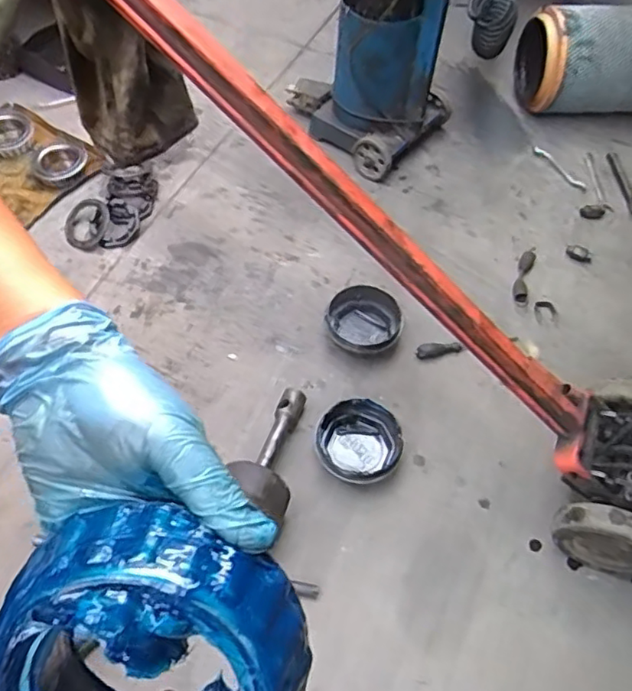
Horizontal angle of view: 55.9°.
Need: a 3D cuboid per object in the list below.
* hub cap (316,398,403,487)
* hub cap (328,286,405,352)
[{"bbox_3d":[0.080,0.191,1.145,0.160,0.071,0.167,1,57,-2],"label":"hub cap"},{"bbox_3d":[0.104,-0.051,1.294,0.156,0.068,0.146,1,57,-2],"label":"hub cap"}]

